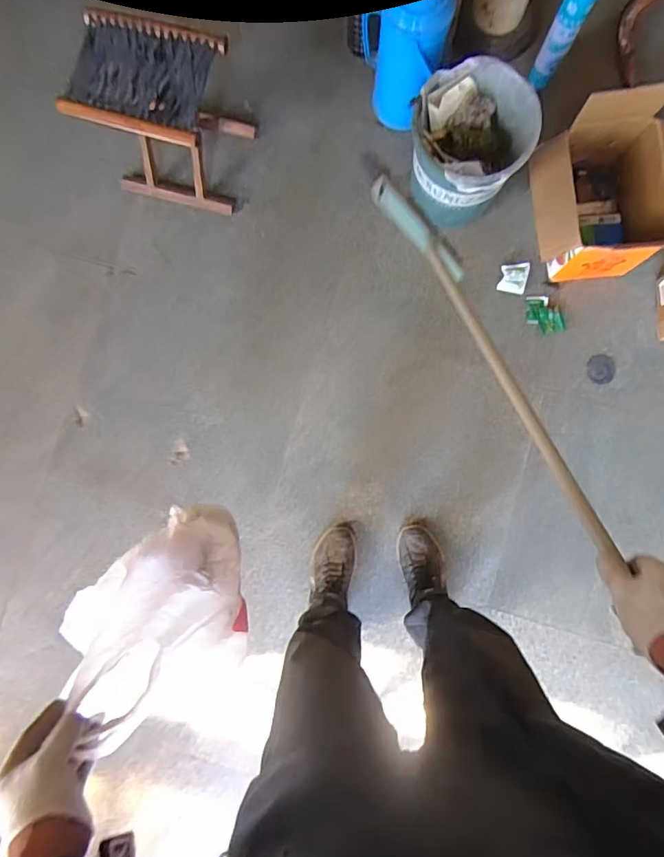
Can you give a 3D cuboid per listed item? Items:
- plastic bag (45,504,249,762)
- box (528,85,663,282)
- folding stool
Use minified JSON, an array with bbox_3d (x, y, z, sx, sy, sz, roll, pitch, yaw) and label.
[{"bbox_3d":[-0.225,0.231,0.670,0.192,0.281,0.187,-34,86,-1],"label":"plastic bag"},{"bbox_3d":[0.649,-0.550,1.170,0.333,0.222,0.335,-9,87,2],"label":"box"},{"bbox_3d":[-0.381,-0.697,1.137,0.288,0.304,0.221,11,87,3],"label":"folding stool"}]

